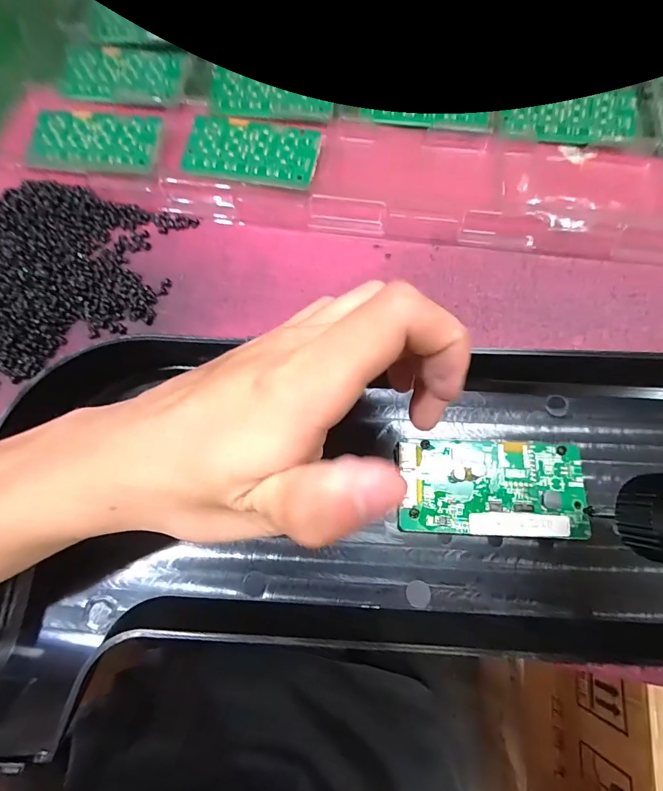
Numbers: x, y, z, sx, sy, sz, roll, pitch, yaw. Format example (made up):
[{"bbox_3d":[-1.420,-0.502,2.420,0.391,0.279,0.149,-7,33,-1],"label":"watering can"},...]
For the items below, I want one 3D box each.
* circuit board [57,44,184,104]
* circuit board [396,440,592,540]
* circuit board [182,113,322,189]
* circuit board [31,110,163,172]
[{"bbox_3d":[-0.160,-0.246,0.316,0.090,0.005,0.051,4,77,1],"label":"circuit board"},{"bbox_3d":[0.083,0.048,0.214,0.093,0.007,0.047,2,73,0],"label":"circuit board"},{"bbox_3d":[-0.056,-0.172,0.290,0.092,0.007,0.047,11,73,3],"label":"circuit board"},{"bbox_3d":[-0.166,-0.181,0.291,0.086,0.005,0.045,6,73,1],"label":"circuit board"}]

